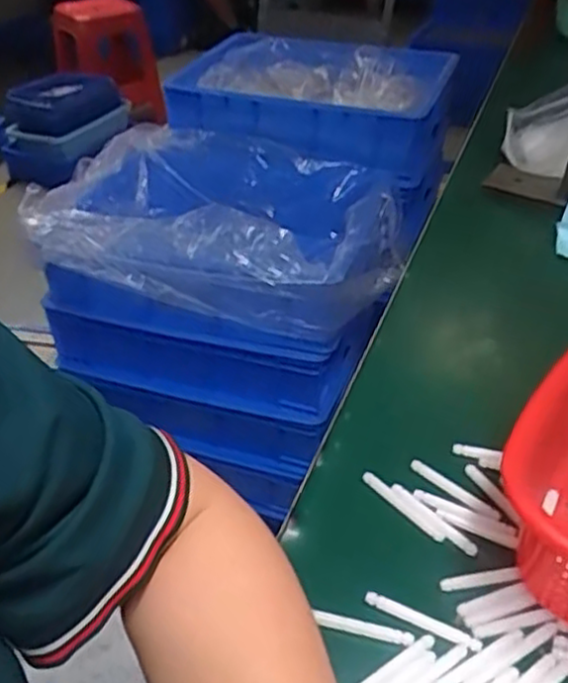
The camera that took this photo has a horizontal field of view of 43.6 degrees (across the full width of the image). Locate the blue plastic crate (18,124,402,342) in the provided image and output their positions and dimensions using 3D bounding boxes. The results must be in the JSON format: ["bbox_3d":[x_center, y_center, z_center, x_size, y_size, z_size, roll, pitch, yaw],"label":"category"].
[{"bbox_3d":[-0.079,-0.162,0.960,0.447,0.116,0.345,11,40,14],"label":"blue plastic crate"}]

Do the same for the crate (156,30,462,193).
[{"bbox_3d":[0.047,-0.394,1.141,0.414,0.119,0.299,15,41,19],"label":"crate"}]

